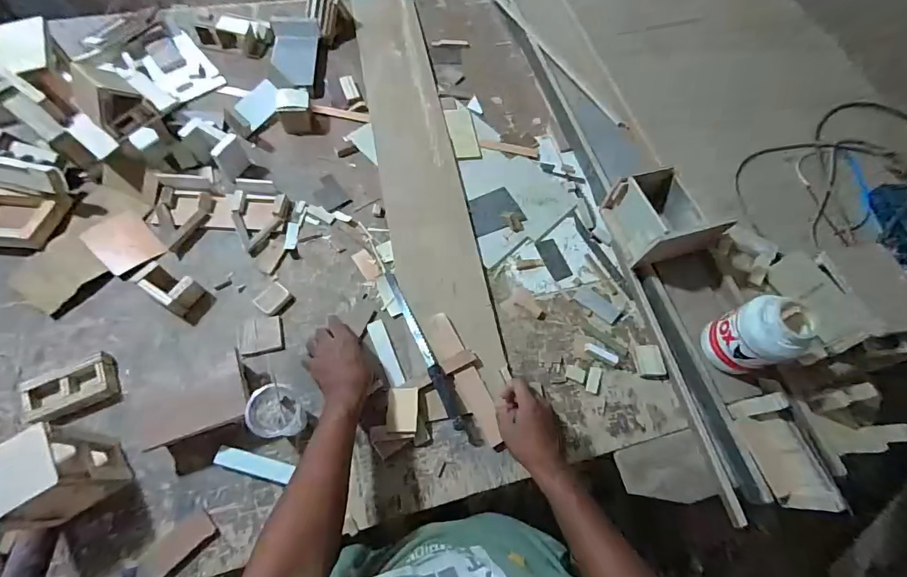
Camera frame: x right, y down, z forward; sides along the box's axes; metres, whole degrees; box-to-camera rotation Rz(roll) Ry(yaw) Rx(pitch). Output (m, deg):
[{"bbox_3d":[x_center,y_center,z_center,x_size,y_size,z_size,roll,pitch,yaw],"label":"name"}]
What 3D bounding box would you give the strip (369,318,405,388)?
[{"bbox_3d":[-0.112,0.106,0.717,0.028,0.011,0.120,-21,67,-13],"label":"strip"}]

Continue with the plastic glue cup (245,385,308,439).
[{"bbox_3d":[-0.251,0.184,0.627,0.065,0.092,0.068,1,64,-3],"label":"plastic glue cup"}]

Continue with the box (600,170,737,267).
[{"bbox_3d":[0.372,-0.136,0.761,0.160,0.093,0.140,-15,68,-11],"label":"box"}]

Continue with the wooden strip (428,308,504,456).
[{"bbox_3d":[0.020,0.148,0.697,0.050,0.010,0.230,-26,76,-10],"label":"wooden strip"}]

